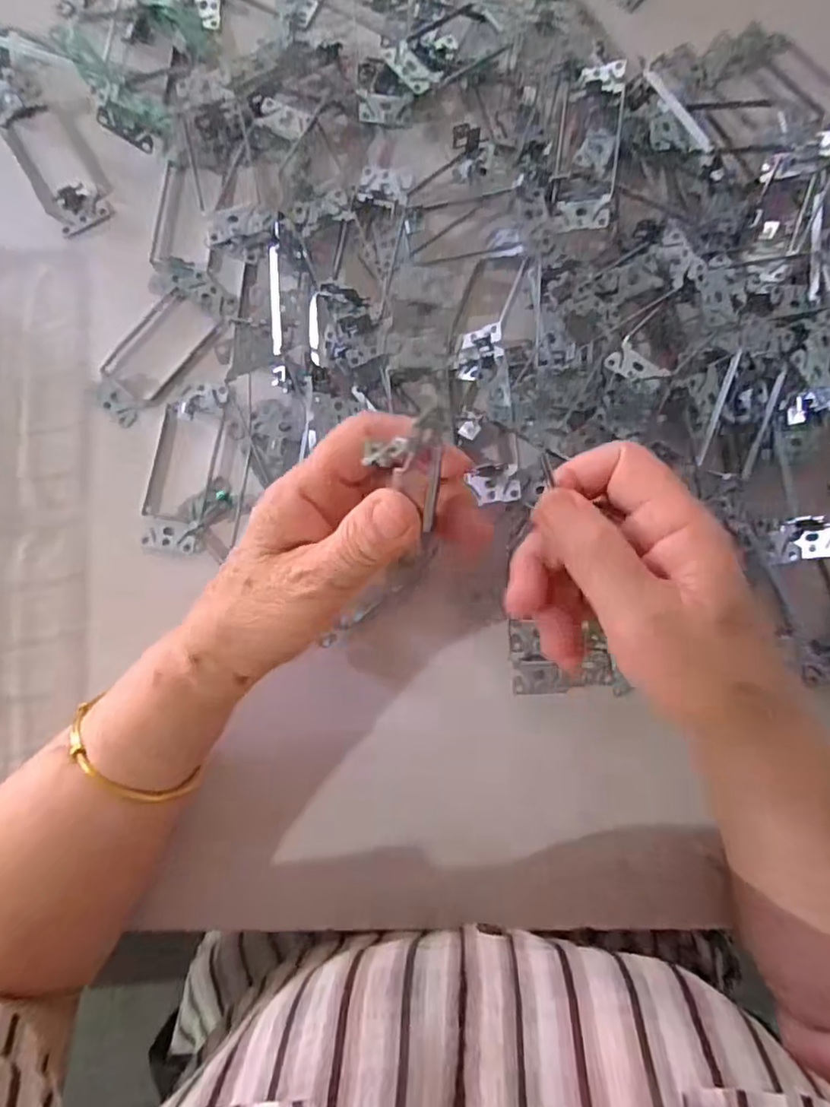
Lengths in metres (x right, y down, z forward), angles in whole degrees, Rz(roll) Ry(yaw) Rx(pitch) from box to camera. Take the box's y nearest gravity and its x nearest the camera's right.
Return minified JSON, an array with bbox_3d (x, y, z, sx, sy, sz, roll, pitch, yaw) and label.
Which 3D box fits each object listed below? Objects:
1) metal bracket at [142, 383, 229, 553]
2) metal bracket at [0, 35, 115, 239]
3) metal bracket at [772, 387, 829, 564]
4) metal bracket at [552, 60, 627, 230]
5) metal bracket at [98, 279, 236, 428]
[{"bbox_3d":[-0.141,-0.054,0.365,0.038,0.006,0.106,8,84,-2],"label":"metal bracket"},{"bbox_3d":[-0.230,-0.266,0.378,0.053,0.014,0.127,-30,87,-5],"label":"metal bracket"},{"bbox_3d":[0.224,-0.045,0.342,0.015,0.034,0.098,15,76,-45],"label":"metal bracket"},{"bbox_3d":[0.107,-0.251,0.368,0.034,0.013,0.103,8,84,-2],"label":"metal bracket"},{"bbox_3d":[-0.158,-0.129,0.373,0.041,0.004,0.101,41,84,2],"label":"metal bracket"}]

